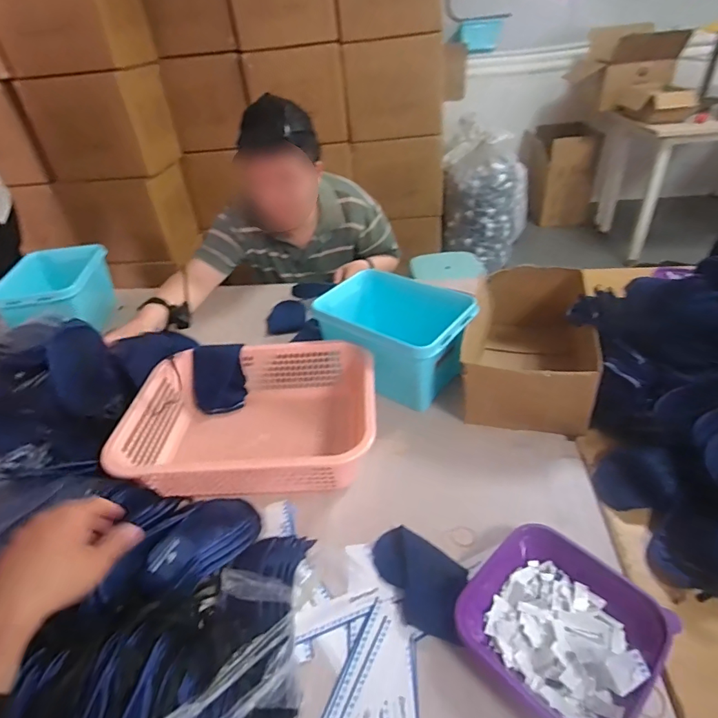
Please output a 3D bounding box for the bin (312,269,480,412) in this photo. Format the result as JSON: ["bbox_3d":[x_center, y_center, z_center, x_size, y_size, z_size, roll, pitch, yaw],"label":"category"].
[{"bbox_3d":[0.064,-0.045,0.892,0.286,0.141,0.195,26,47,35],"label":"bin"}]

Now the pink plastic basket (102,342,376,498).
[{"bbox_3d":[-0.169,0.097,0.762,0.391,0.103,0.298,-4,37,3],"label":"pink plastic basket"}]

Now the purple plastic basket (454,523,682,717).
[{"bbox_3d":[0.221,0.292,0.500,0.184,0.045,0.185,-31,43,-29],"label":"purple plastic basket"}]

